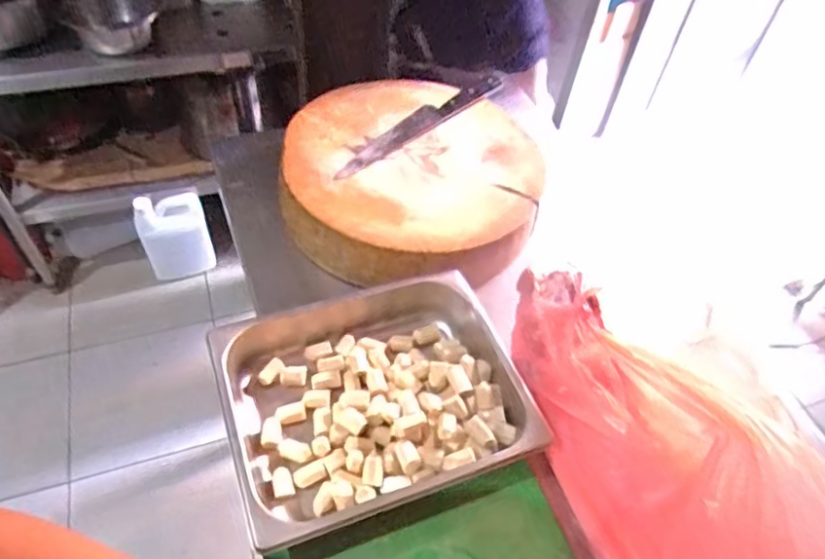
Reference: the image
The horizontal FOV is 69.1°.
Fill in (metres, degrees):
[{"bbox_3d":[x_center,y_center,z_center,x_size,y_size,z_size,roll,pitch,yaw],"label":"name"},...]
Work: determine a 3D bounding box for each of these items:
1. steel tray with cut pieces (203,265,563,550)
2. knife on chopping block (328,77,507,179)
[{"bbox_3d":[-0.042,0.138,0.701,0.332,0.068,0.265,-15,54,-17],"label":"steel tray with cut pieces"},{"bbox_3d":[0.004,-0.242,0.933,0.321,0.032,0.049,-32,60,-27],"label":"knife on chopping block"}]

